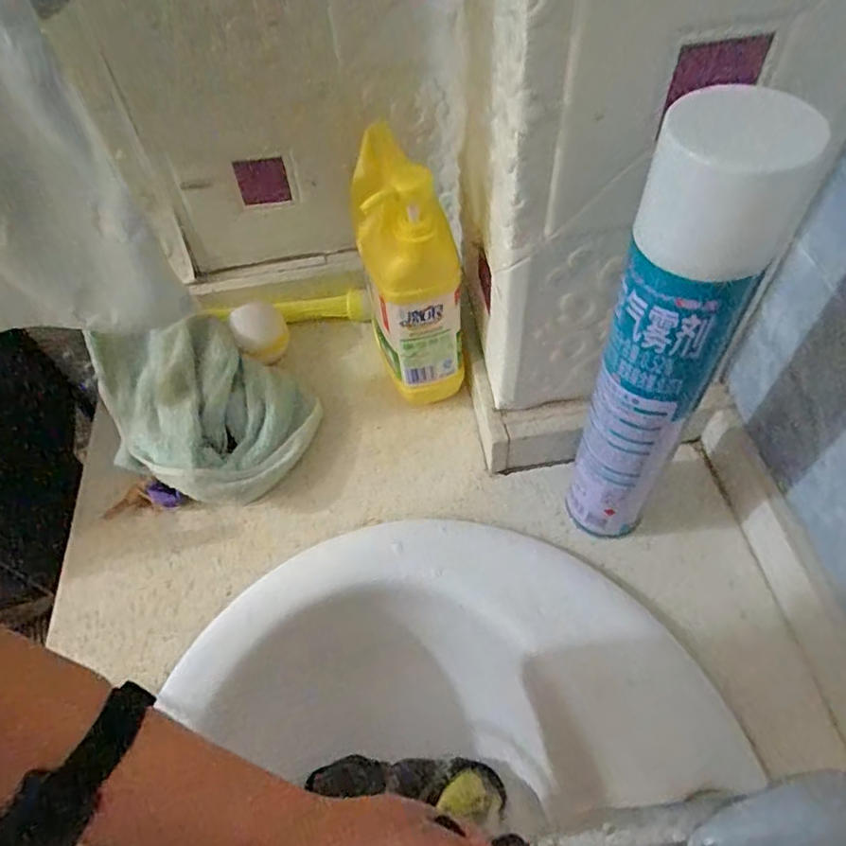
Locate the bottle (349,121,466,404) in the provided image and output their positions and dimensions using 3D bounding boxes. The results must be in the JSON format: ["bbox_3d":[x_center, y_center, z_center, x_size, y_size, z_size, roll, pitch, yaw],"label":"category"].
[{"bbox_3d":[-0.012,-0.114,0.506,0.075,0.248,0.089,-12,57,-4],"label":"bottle"}]

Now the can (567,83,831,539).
[{"bbox_3d":[0.137,-0.021,0.376,0.066,0.349,0.051,18,59,16],"label":"can"}]

